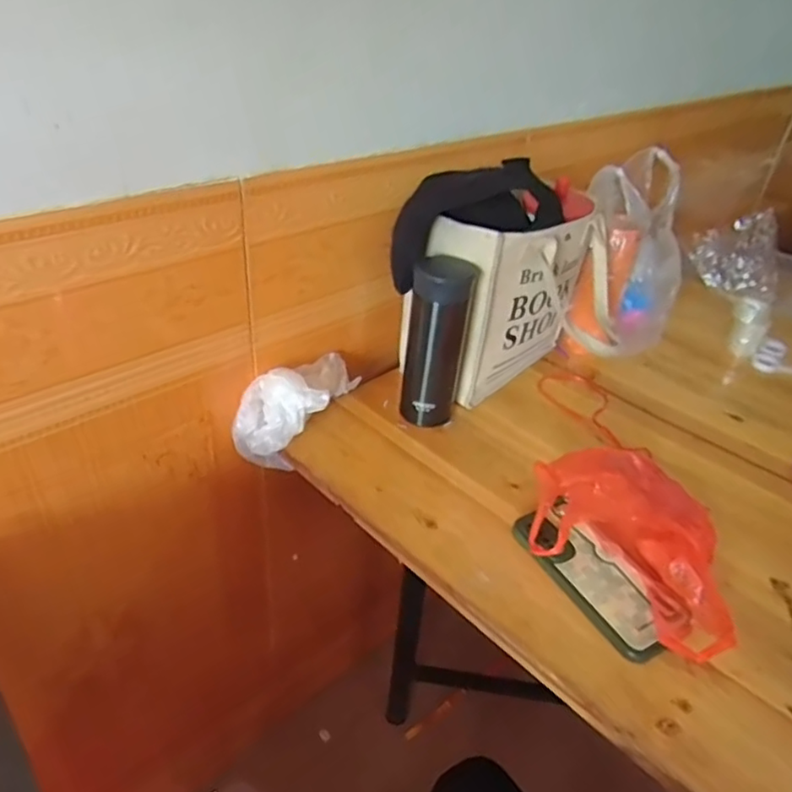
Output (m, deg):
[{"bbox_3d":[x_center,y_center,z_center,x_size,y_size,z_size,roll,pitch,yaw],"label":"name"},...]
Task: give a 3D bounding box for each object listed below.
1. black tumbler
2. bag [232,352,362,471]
[{"bbox_3d":[0.046,-0.060,0.702,0.064,0.185,0.075,10,34,6],"label":"black tumbler"},{"bbox_3d":[-0.116,0.014,0.717,0.095,0.117,0.156,13,37,10],"label":"bag"}]

